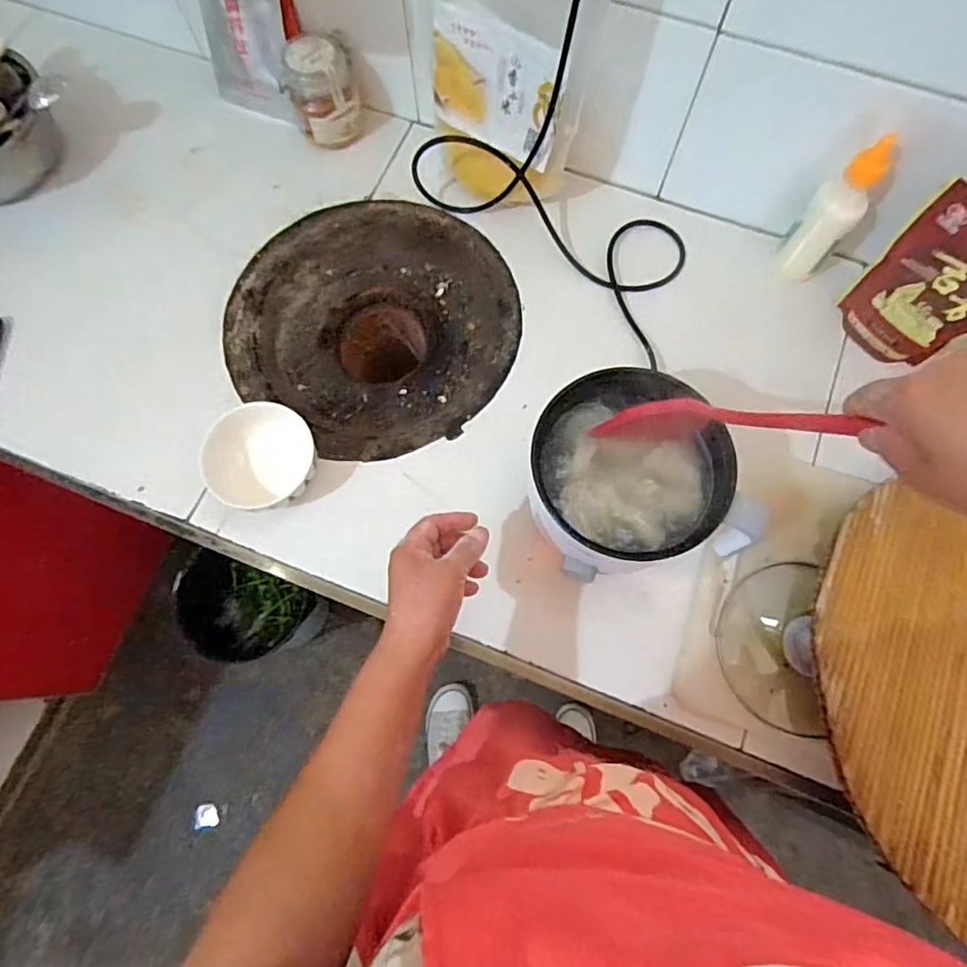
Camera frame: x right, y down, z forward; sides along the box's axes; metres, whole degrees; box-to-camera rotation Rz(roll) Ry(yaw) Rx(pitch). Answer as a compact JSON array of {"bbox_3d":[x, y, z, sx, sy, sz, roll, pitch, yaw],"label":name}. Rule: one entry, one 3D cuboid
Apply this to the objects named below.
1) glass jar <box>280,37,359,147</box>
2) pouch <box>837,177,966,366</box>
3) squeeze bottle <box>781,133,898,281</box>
[{"bbox_3d":[-0.196,-0.478,0.717,0.080,0.098,0.080,-1,74,2],"label":"glass jar"},{"bbox_3d":[0.456,-0.190,0.594,0.037,0.178,0.133,-41,76,-9],"label":"pouch"},{"bbox_3d":[0.373,-0.288,0.626,0.052,0.159,0.051,42,79,13],"label":"squeeze bottle"}]

